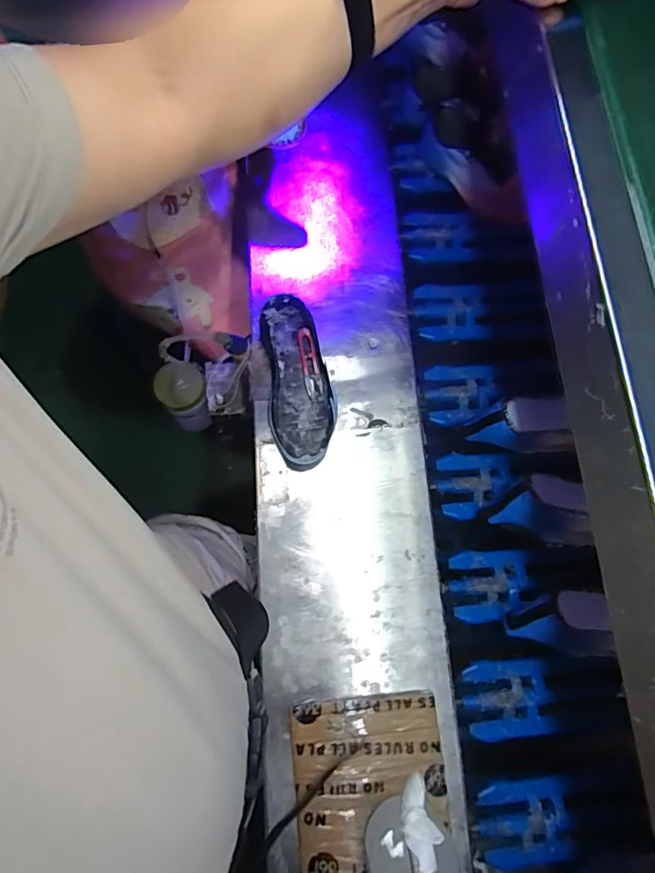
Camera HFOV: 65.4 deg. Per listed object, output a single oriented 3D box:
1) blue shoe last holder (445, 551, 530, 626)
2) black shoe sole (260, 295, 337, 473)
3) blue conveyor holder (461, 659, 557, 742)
[{"bbox_3d":[0.226,0.208,0.713,0.106,0.028,0.093,-1,74,-1],"label":"blue shoe last holder"},{"bbox_3d":[-0.041,-0.075,0.718,0.093,0.059,0.239,-8,75,-3],"label":"black shoe sole"},{"bbox_3d":[0.239,0.348,0.679,0.113,0.027,0.090,-6,74,-2],"label":"blue conveyor holder"}]

